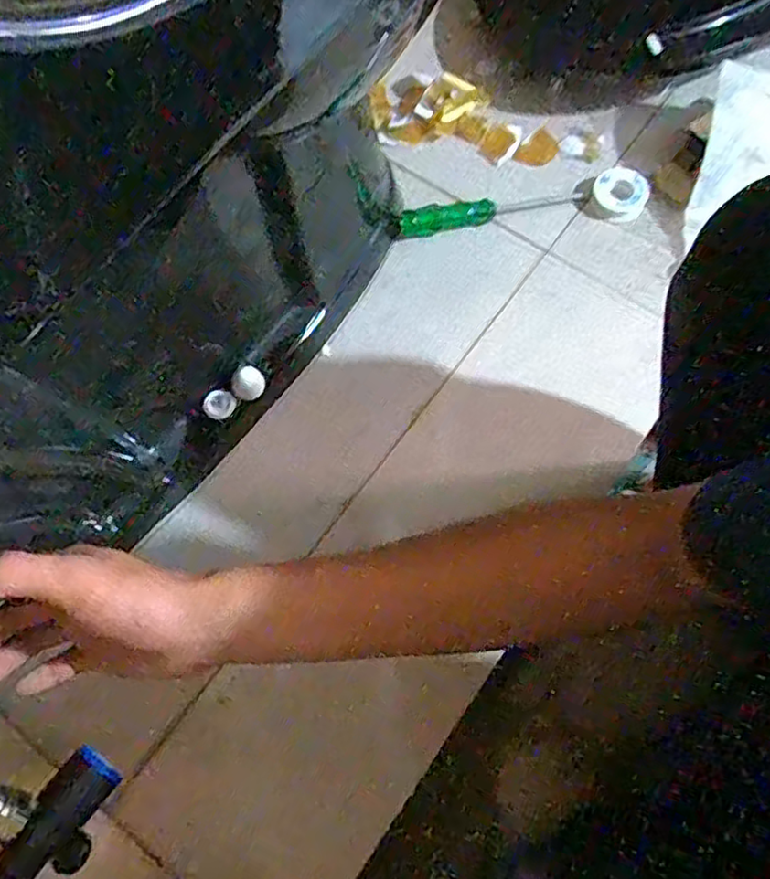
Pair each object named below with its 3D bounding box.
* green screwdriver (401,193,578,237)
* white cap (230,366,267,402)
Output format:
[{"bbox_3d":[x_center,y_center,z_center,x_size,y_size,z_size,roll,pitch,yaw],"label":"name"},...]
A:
[{"bbox_3d":[0.103,-0.223,0.636,0.179,0.020,0.025,-12,72,-4],"label":"green screwdriver"},{"bbox_3d":[-0.112,-0.046,0.543,0.027,0.014,0.027,0,90,-33],"label":"white cap"}]

